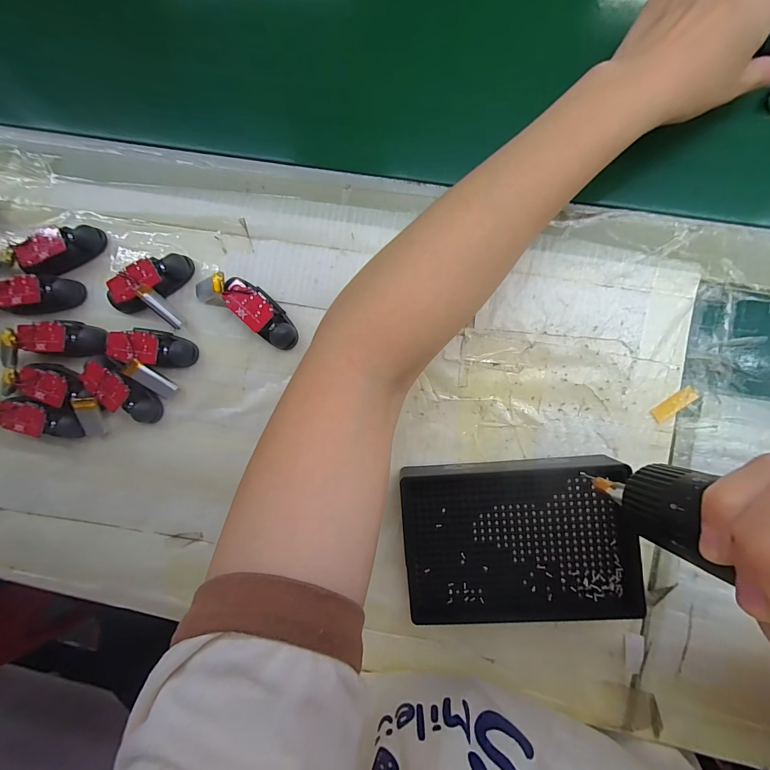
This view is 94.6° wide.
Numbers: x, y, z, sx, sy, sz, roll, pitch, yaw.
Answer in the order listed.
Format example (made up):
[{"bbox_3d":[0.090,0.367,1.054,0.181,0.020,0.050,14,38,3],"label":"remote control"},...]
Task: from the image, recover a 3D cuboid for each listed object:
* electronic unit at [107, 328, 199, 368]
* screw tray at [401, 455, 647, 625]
[{"bbox_3d":[-0.165,-0.026,0.252,0.057,0.012,0.024,8,82,-14],"label":"electronic unit"},{"bbox_3d":[0.084,0.098,0.227,0.139,0.023,0.098,-4,82,3],"label":"screw tray"}]

